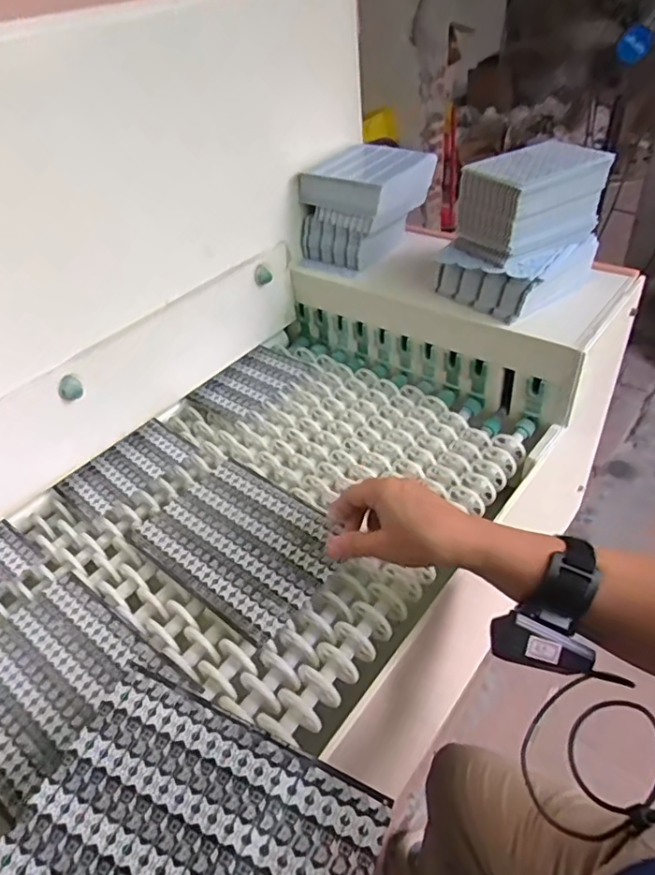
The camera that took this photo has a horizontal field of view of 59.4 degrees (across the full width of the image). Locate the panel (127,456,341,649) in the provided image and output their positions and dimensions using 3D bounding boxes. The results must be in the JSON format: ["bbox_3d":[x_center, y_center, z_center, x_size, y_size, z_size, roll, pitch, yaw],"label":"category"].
[{"bbox_3d":[-0.083,0.097,0.561,0.193,0.006,0.141,26,51,32],"label":"panel"}]

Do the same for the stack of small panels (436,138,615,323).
[{"bbox_3d":[0.220,-0.229,0.642,0.160,0.158,0.113,-29,46,-23],"label":"stack of small panels"}]

